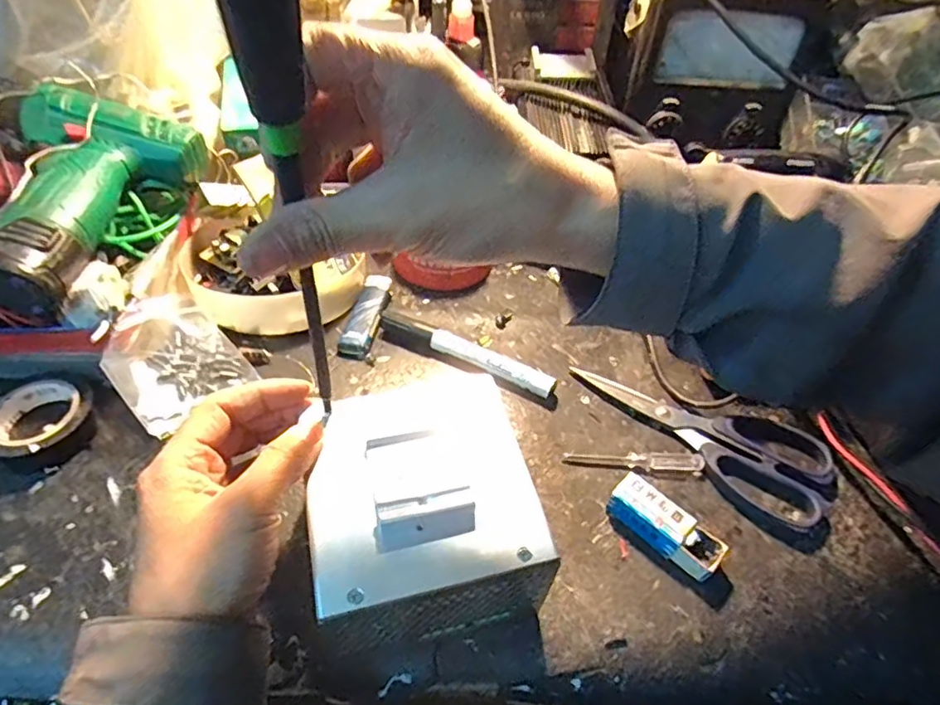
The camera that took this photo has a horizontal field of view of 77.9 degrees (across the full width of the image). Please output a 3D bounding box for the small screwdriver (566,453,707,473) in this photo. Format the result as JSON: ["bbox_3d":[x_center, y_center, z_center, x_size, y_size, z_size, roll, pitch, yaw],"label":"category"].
[{"bbox_3d":[0.107,0.071,0.380,0.090,0.008,0.011,4,48,-2],"label":"small screwdriver"}]

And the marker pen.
[{"bbox_3d":[-0.004,0.000,0.427,0.138,0.015,0.017,24,51,15],"label":"marker pen"}]

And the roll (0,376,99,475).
[{"bbox_3d":[-0.268,0.043,0.361,0.060,0.019,0.058,3,48,-3],"label":"roll"}]

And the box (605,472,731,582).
[{"bbox_3d":[0.115,0.104,0.345,0.067,0.023,0.022,35,54,23],"label":"box"}]

